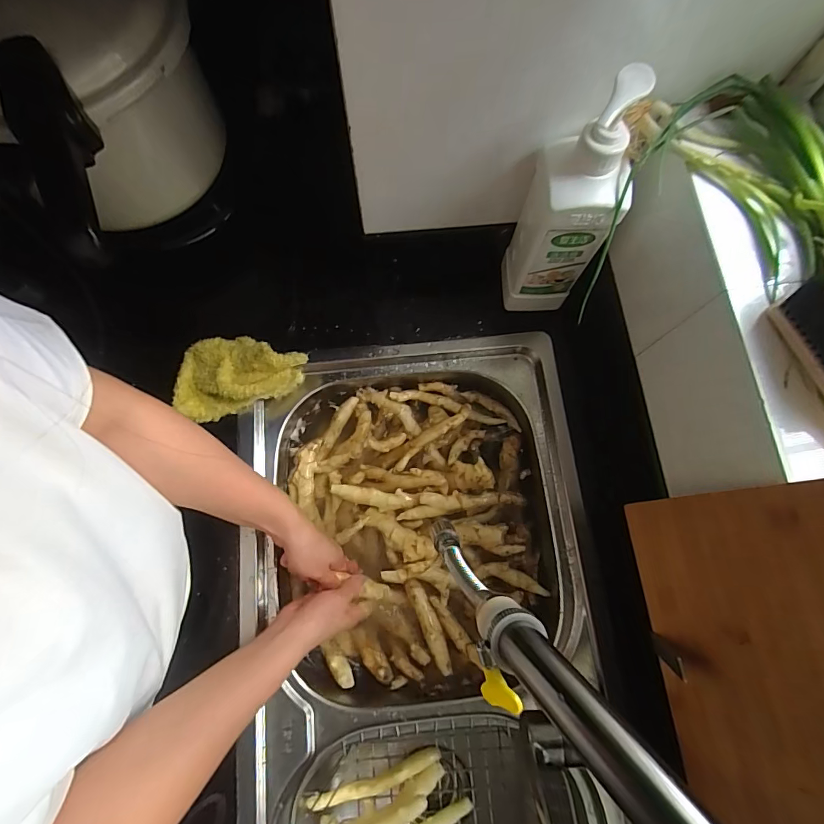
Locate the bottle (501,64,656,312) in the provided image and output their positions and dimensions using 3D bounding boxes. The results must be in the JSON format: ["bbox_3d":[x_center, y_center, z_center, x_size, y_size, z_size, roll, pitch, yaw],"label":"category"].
[{"bbox_3d":[0.161,-0.208,0.445,0.080,0.271,0.077,10,75,2],"label":"bottle"}]

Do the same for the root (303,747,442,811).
[{"bbox_3d":[-0.043,0.447,0.516,0.163,0.014,0.021,-17,76,-5],"label":"root"}]

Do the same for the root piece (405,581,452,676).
[{"bbox_3d":[0.023,0.258,0.521,0.021,0.018,0.109,-25,77,-7],"label":"root piece"}]

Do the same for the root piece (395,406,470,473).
[{"bbox_3d":[0.026,0.033,0.572,0.128,0.023,0.020,-39,78,7],"label":"root piece"}]

